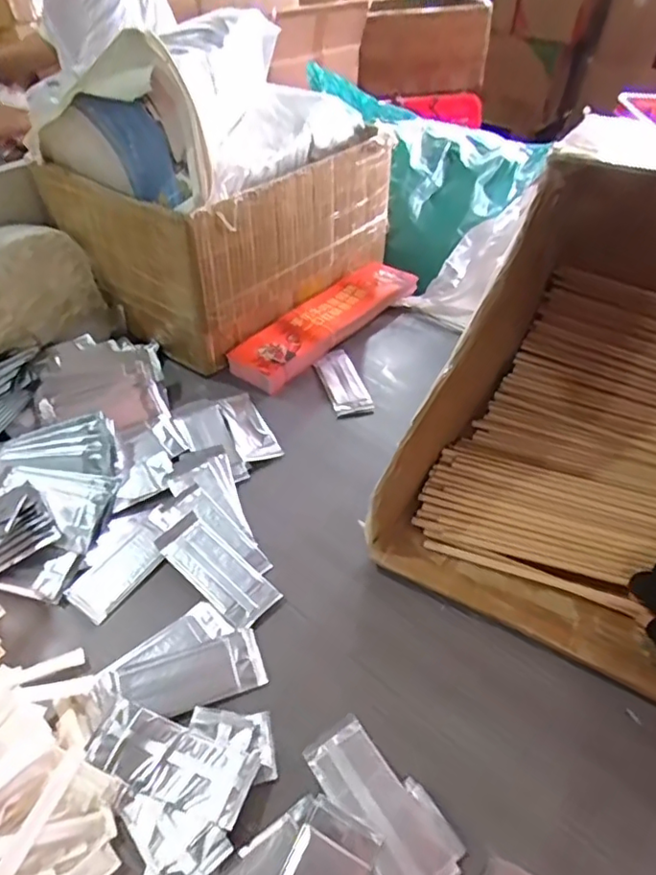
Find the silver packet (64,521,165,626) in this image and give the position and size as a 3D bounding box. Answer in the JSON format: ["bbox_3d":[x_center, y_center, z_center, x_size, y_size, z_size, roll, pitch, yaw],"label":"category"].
[{"bbox_3d":[-0.195,0.124,0.544,0.049,0.005,0.100,27,50,23],"label":"silver packet"}]

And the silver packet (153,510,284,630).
[{"bbox_3d":[-0.106,0.122,0.540,0.131,0.007,0.049,34,53,28],"label":"silver packet"}]

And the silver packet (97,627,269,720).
[{"bbox_3d":[-0.114,0.195,0.463,0.120,0.009,0.052,-14,47,-15],"label":"silver packet"}]

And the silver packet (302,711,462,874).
[{"bbox_3d":[0.034,0.256,0.400,0.049,0.004,0.120,-26,51,-25],"label":"silver packet"}]

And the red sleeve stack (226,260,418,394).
[{"bbox_3d":[0.001,-0.172,0.829,0.095,0.033,0.333,31,52,27],"label":"red sleeve stack"}]

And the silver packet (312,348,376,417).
[{"bbox_3d":[0.019,-0.071,0.745,0.049,0.007,0.128,-11,46,-12],"label":"silver packet"}]

